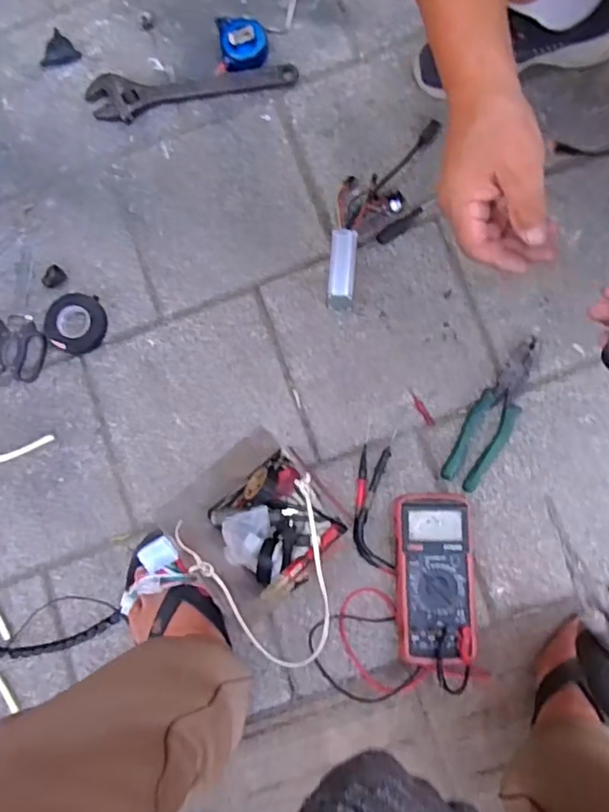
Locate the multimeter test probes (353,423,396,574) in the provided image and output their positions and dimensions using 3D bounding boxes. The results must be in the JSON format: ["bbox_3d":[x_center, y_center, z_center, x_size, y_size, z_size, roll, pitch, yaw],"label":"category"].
[{"bbox_3d":[0.086,0.117,0.746,0.048,0.014,0.165,0,82,5],"label":"multimeter test probes"}]

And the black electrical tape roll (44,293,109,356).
[{"bbox_3d":[-0.301,-0.109,0.801,0.079,0.019,0.078,-1,82,5],"label":"black electrical tape roll"}]

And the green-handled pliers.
[{"bbox_3d":[0.235,0.009,0.740,0.052,0.012,0.197,30,86,8],"label":"green-handled pliers"}]

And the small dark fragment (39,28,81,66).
[{"bbox_3d":[-0.343,-0.508,0.867,0.054,0.004,0.057,17,84,7],"label":"small dark fragment"}]

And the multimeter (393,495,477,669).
[{"bbox_3d":[0.152,0.199,0.711,0.089,0.047,0.187,1,83,6],"label":"multimeter"}]

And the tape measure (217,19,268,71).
[{"bbox_3d":[-0.085,-0.502,0.842,0.070,0.034,0.069,-1,82,5],"label":"tape measure"}]

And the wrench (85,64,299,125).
[{"bbox_3d":[-0.157,-0.447,0.846,0.289,0.018,0.070,-9,82,4],"label":"wrench"}]

